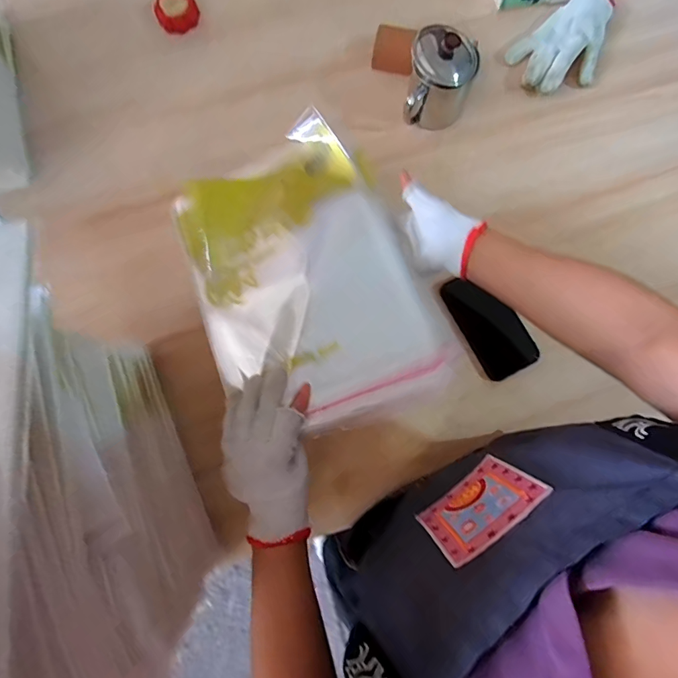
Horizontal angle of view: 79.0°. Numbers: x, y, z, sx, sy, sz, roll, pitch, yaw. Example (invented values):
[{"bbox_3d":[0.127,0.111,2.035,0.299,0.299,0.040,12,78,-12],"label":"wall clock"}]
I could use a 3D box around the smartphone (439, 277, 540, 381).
[{"bbox_3d":[0.208,-0.022,0.569,0.074,0.016,0.149,-30,80,-4],"label":"smartphone"}]

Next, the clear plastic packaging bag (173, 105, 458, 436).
[{"bbox_3d":[-0.037,-0.069,0.459,0.238,0.039,0.329,-21,81,-4],"label":"clear plastic packaging bag"}]

